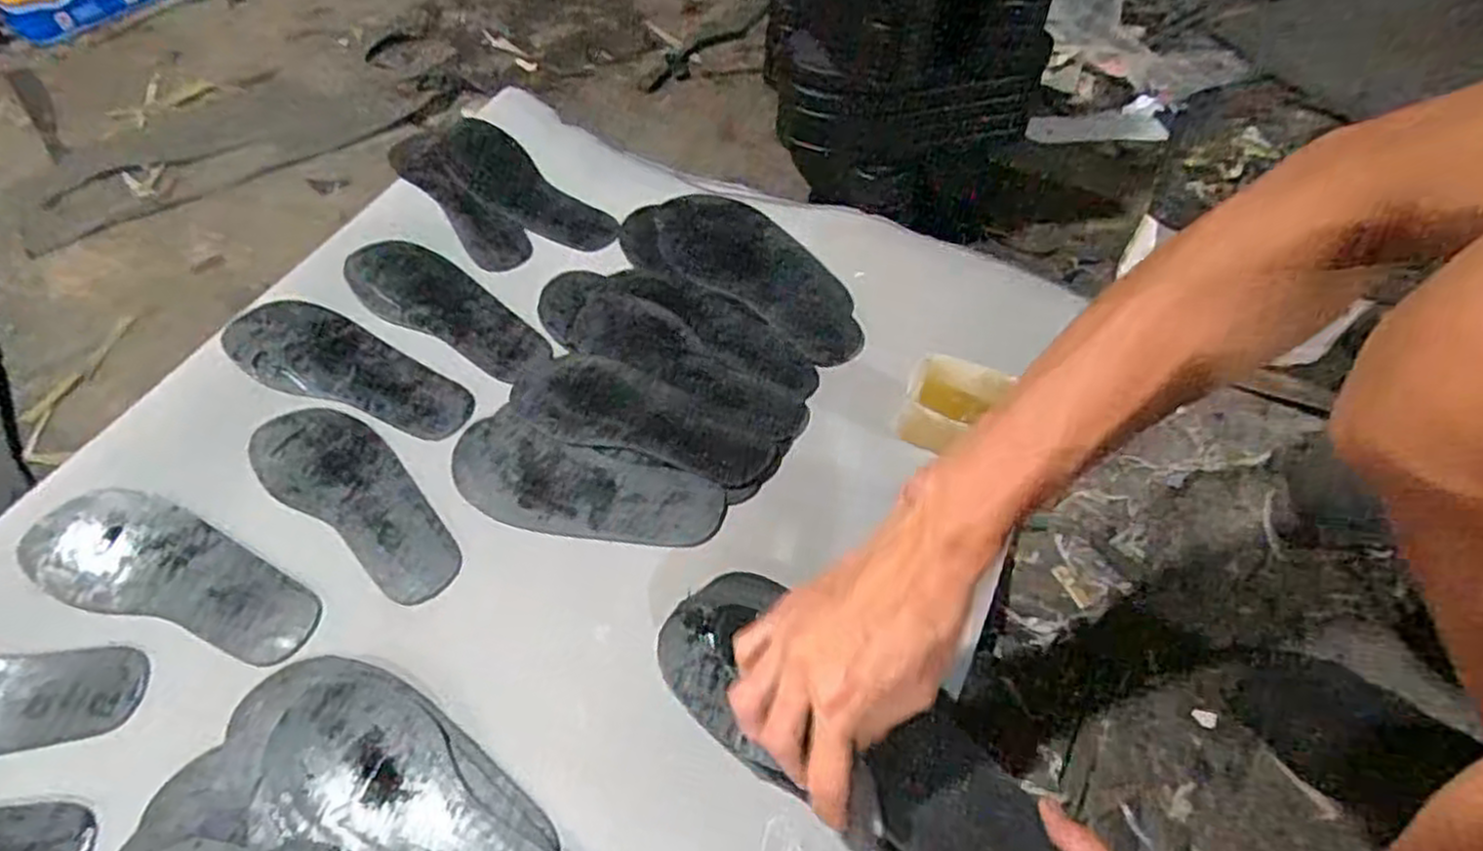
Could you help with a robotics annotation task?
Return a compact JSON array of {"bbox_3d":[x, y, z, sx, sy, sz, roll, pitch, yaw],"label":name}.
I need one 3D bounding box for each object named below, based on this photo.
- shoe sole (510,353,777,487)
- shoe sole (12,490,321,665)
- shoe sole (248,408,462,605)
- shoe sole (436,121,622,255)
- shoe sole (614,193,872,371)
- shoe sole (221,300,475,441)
[{"bbox_3d":[-0.088,-0.003,0.671,0.233,0.018,0.091,21,58,12],"label":"shoe sole"},{"bbox_3d":[-0.432,0.112,0.590,0.226,0.026,0.087,17,57,10],"label":"shoe sole"},{"bbox_3d":[-0.317,0.059,0.640,0.224,0.010,0.085,35,62,20],"label":"shoe sole"},{"bbox_3d":[-0.237,-0.261,0.848,0.229,0.018,0.088,36,61,6],"label":"shoe sole"},{"bbox_3d":[0.003,-0.166,0.790,0.291,0.013,0.125,35,61,20],"label":"shoe sole"},{"bbox_3d":[-0.352,-0.055,0.702,0.229,0.034,0.086,17,57,9],"label":"shoe sole"}]

